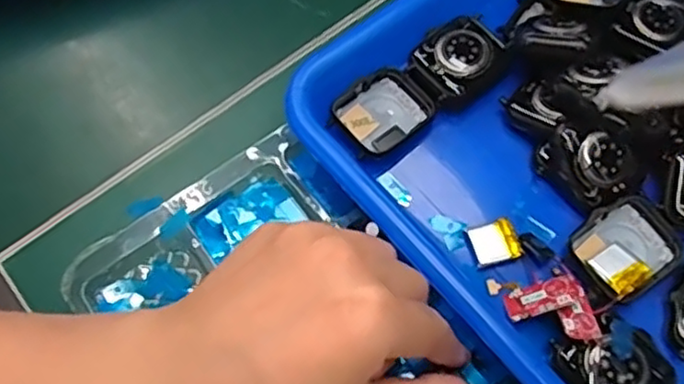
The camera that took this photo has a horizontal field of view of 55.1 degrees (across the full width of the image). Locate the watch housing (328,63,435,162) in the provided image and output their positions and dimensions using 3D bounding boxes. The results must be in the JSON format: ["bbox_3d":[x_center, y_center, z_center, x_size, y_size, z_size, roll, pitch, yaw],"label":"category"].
[{"bbox_3d":[0.018,-0.035,0.305,0.036,0.012,0.044,42,72,16],"label":"watch housing"}]

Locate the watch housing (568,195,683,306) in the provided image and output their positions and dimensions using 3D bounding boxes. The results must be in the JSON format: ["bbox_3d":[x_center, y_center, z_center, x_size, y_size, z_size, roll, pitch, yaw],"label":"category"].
[{"bbox_3d":[0.121,0.023,0.279,0.044,0.007,0.037,-34,70,-15],"label":"watch housing"}]

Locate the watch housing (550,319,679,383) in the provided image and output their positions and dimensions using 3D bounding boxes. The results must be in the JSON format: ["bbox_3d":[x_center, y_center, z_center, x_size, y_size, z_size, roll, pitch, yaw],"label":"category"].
[{"bbox_3d":[0.109,0.070,0.258,0.035,0.011,0.042,-34,71,-15],"label":"watch housing"}]

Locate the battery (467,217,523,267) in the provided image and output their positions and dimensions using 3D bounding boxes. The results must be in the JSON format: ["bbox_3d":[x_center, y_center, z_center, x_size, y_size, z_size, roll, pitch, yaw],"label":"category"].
[{"bbox_3d":[0.066,0.022,0.284,0.020,0.005,0.018,-14,67,-7],"label":"battery"}]

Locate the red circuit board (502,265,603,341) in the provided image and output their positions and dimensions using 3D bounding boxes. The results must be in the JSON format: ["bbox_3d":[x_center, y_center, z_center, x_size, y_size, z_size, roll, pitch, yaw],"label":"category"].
[{"bbox_3d":[0.086,0.048,0.264,0.030,0.006,0.032,-28,52,-3],"label":"red circuit board"}]

